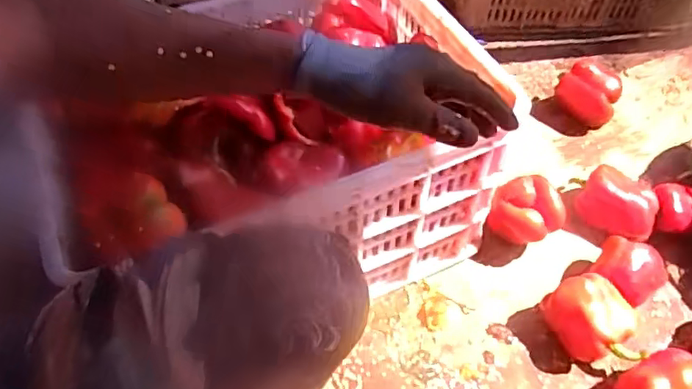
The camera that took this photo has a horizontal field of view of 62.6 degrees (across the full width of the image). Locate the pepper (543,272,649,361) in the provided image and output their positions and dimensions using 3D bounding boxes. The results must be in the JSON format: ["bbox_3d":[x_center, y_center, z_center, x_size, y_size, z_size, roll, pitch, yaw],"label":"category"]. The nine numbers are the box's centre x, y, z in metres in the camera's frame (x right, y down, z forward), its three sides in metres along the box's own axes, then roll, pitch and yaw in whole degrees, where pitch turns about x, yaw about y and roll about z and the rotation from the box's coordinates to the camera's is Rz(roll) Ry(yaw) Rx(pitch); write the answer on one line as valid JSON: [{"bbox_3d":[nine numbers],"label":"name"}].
[{"bbox_3d":[0.321,0.168,0.734,0.084,0.084,0.123,-30,59,-21],"label":"pepper"}]

